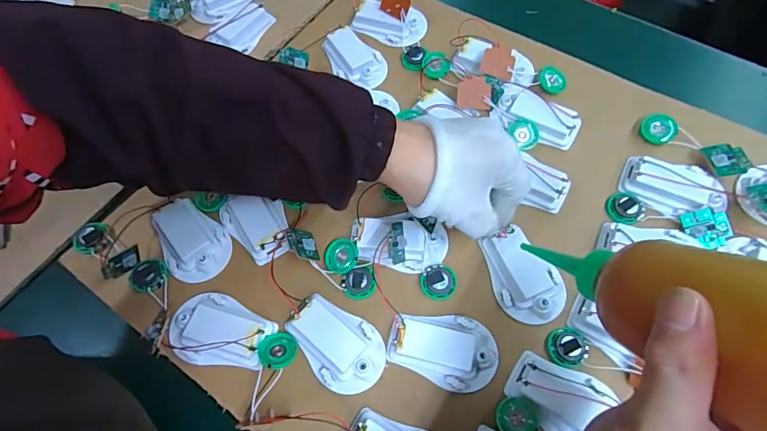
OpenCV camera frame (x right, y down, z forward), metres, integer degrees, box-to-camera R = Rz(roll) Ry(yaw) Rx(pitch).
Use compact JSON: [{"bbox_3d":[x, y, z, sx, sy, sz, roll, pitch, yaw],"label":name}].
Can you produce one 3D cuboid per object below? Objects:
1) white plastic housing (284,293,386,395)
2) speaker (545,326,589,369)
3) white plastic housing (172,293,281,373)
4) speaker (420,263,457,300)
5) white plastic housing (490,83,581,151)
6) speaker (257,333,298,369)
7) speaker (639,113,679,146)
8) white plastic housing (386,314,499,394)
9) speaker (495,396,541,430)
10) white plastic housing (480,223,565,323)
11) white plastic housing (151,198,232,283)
[{"bbox_3d":[-0.034,0.095,0.314,0.077,0.012,0.052,39,74,20],"label":"white plastic housing"},{"bbox_3d":[0.136,0.097,0.307,0.027,0.005,0.028,-14,65,-2],"label":"speaker"},{"bbox_3d":[-0.124,0.086,0.311,0.074,0.025,0.052,13,67,10],"label":"white plastic housing"},{"bbox_3d":[0.044,0.053,0.332,0.027,0.006,0.027,-1,68,2],"label":"speaker"},{"bbox_3d":[0.141,-0.092,0.385,0.076,0.015,0.041,27,70,16],"label":"white plastic housing"},{"bbox_3d":[-0.078,0.100,0.311,0.028,0.006,0.029,-23,45,-32],"label":"speaker"},{"bbox_3d":[0.245,-0.076,0.371,0.029,0.004,0.027,-3,90,22],"label":"speaker"},{"bbox_3d":[0.044,0.099,0.308,0.080,0.014,0.053,4,65,6],"label":"white plastic housing"},{"bbox_3d":[0.094,0.142,0.291,0.029,0.010,0.028,-6,65,1],"label":"speaker"},{"bbox_3d":[0.111,0.046,0.327,0.052,0.019,0.074,-18,68,-5],"label":"white plastic housing"},{"bbox_3d":[-0.162,0.020,0.354,0.052,0.014,0.073,-25,66,-7],"label":"white plastic housing"}]

